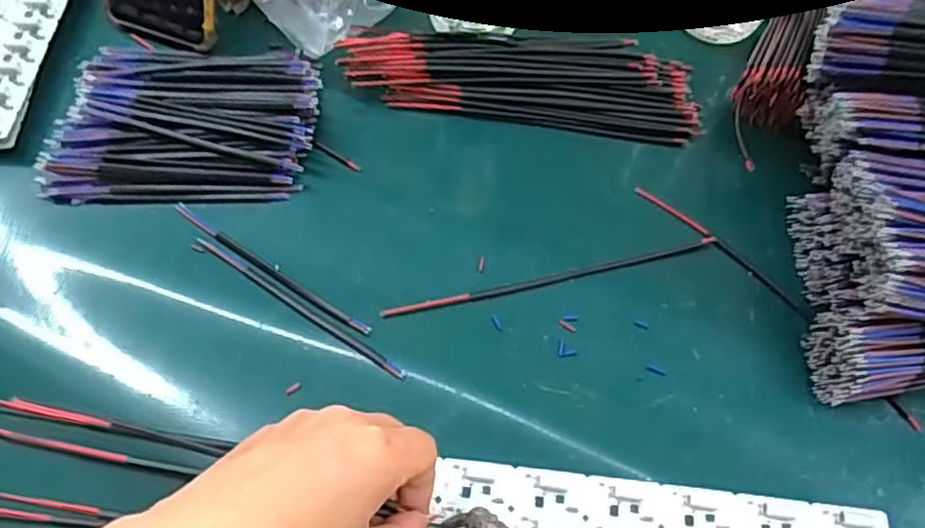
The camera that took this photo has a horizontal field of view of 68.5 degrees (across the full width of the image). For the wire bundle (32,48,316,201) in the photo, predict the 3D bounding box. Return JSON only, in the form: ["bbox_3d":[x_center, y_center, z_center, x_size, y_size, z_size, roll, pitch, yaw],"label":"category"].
[{"bbox_3d":[-0.168,-0.091,0.424,0.153,0.024,0.113,1,62,0],"label":"wire bundle"}]

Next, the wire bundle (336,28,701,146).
[{"bbox_3d":[0.036,-0.122,0.440,0.223,0.025,0.059,8,63,3],"label":"wire bundle"}]

